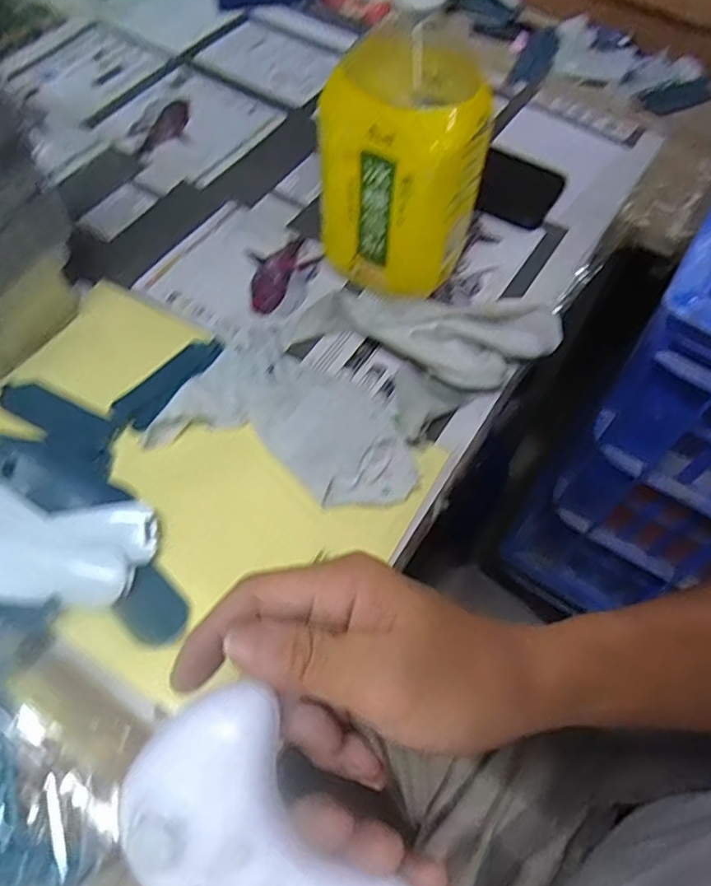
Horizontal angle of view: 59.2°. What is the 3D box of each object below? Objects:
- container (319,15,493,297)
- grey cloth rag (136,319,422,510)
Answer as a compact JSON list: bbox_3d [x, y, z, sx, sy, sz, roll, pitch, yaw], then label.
[{"bbox_3d":[0.031,-0.174,0.416,0.098,0.150,0.078,24,61,11],"label":"container"},{"bbox_3d":[-0.035,-0.017,0.394,0.157,0.026,0.094,21,61,9],"label":"grey cloth rag"}]

